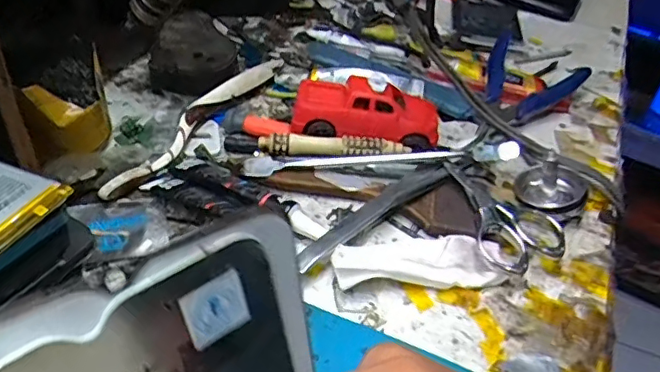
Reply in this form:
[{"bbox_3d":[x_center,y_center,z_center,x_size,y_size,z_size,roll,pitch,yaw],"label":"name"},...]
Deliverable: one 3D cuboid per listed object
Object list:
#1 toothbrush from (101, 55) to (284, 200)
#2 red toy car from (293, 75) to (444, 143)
[{"bbox_3d":[-0.085,-0.045,0.378,0.023,0.016,0.181,21,44,16],"label":"toothbrush"},{"bbox_3d":[0.025,-0.049,0.374,0.092,0.032,0.051,12,42,5],"label":"red toy car"}]

